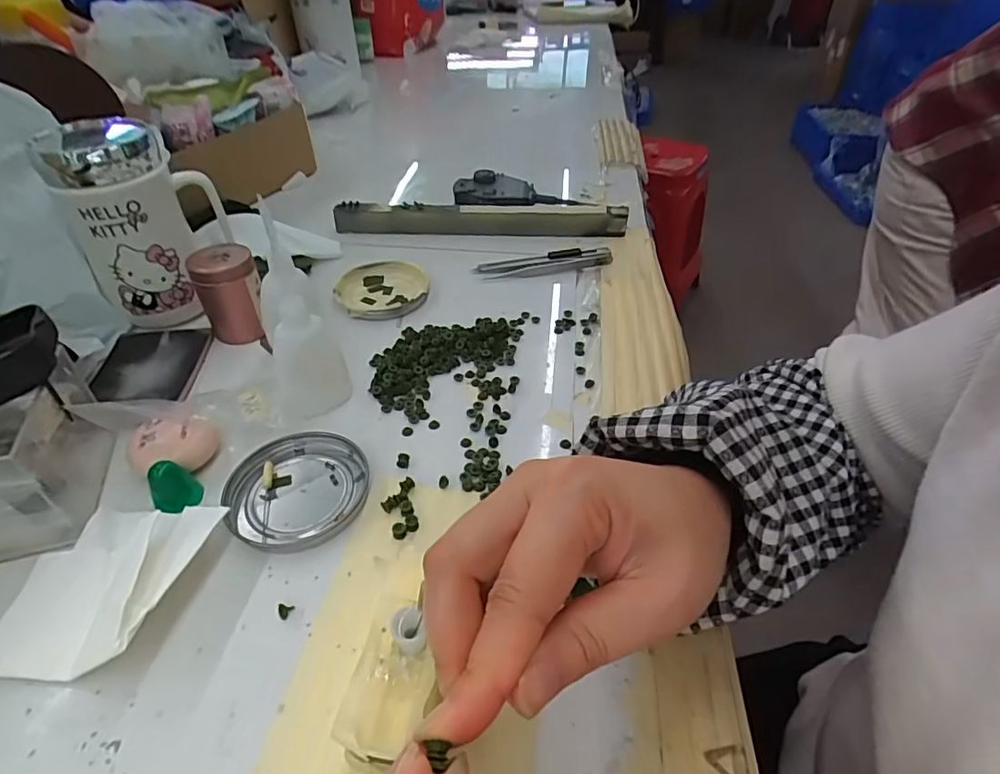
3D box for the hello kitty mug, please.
[{"bbox_3d":[-0.265,-0.123,0.408,0.070,0.136,0.086,17,44,16],"label":"hello kitty mug"}]

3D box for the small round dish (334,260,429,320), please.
[{"bbox_3d":[-0.102,-0.087,0.469,0.077,0.009,0.079,1,42,-1],"label":"small round dish"}]

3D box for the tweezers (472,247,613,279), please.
[{"bbox_3d":[0.043,-0.117,0.507,0.127,0.009,0.027,-7,43,-10],"label":"tweezers"}]

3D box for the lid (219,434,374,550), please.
[{"bbox_3d":[-0.115,0.059,0.312,0.079,0.012,0.071,-21,47,-23],"label":"lid"}]

